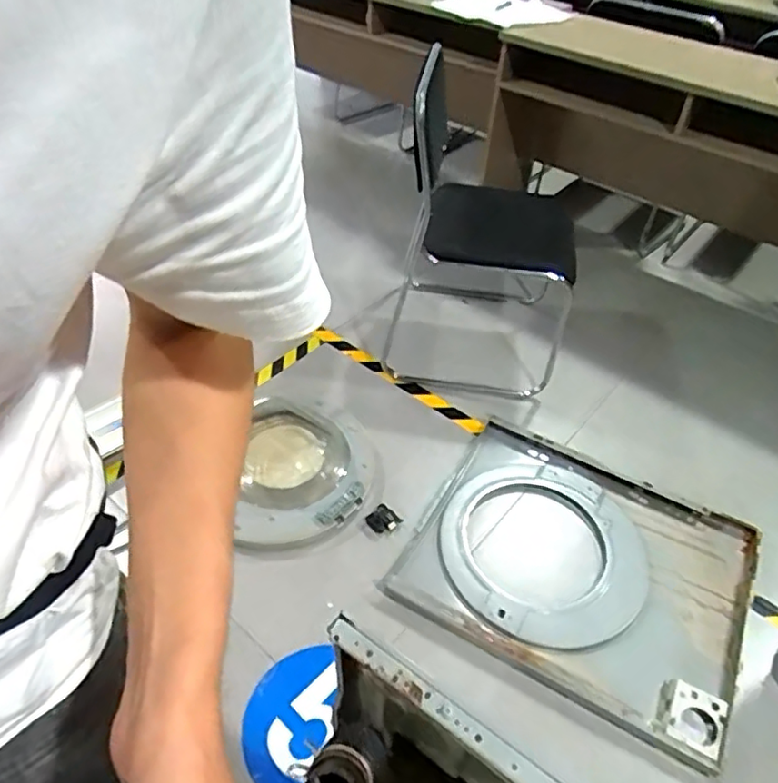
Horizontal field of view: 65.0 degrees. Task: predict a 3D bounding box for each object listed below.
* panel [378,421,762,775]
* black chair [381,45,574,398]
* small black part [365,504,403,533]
[{"bbox_3d":[0.384,0.363,1.270,0.647,0.069,0.493,21,55,27],"label":"panel"},{"bbox_3d":[0.234,-0.380,1.466,0.449,0.733,0.423,6,45,2],"label":"black chair"},{"bbox_3d":[-0.013,0.287,1.370,0.057,0.034,0.065,34,53,27],"label":"small black part"}]

